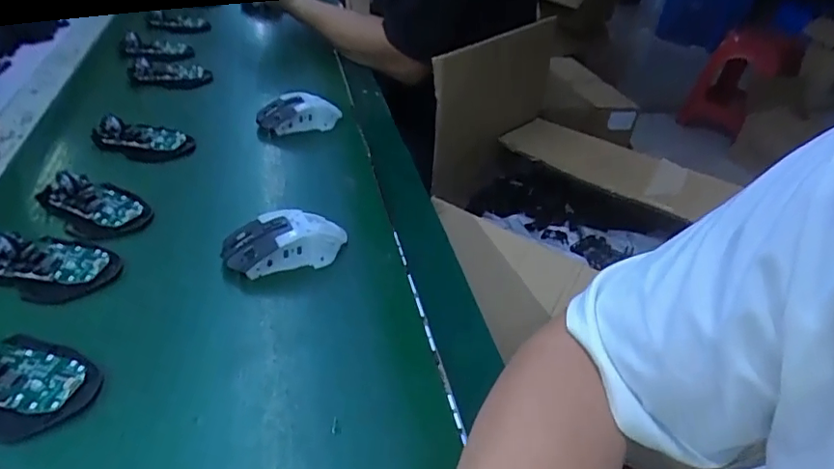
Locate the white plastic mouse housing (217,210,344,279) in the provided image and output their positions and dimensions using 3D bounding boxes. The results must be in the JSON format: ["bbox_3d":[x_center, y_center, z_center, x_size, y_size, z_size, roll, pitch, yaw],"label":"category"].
[{"bbox_3d":[-0.123,0.004,0.523,0.117,0.038,0.060,-12,40,-23],"label":"white plastic mouse housing"}]

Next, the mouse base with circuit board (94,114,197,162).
[{"bbox_3d":[-0.333,-0.122,0.671,0.112,0.028,0.056,10,37,3],"label":"mouse base with circuit board"}]

